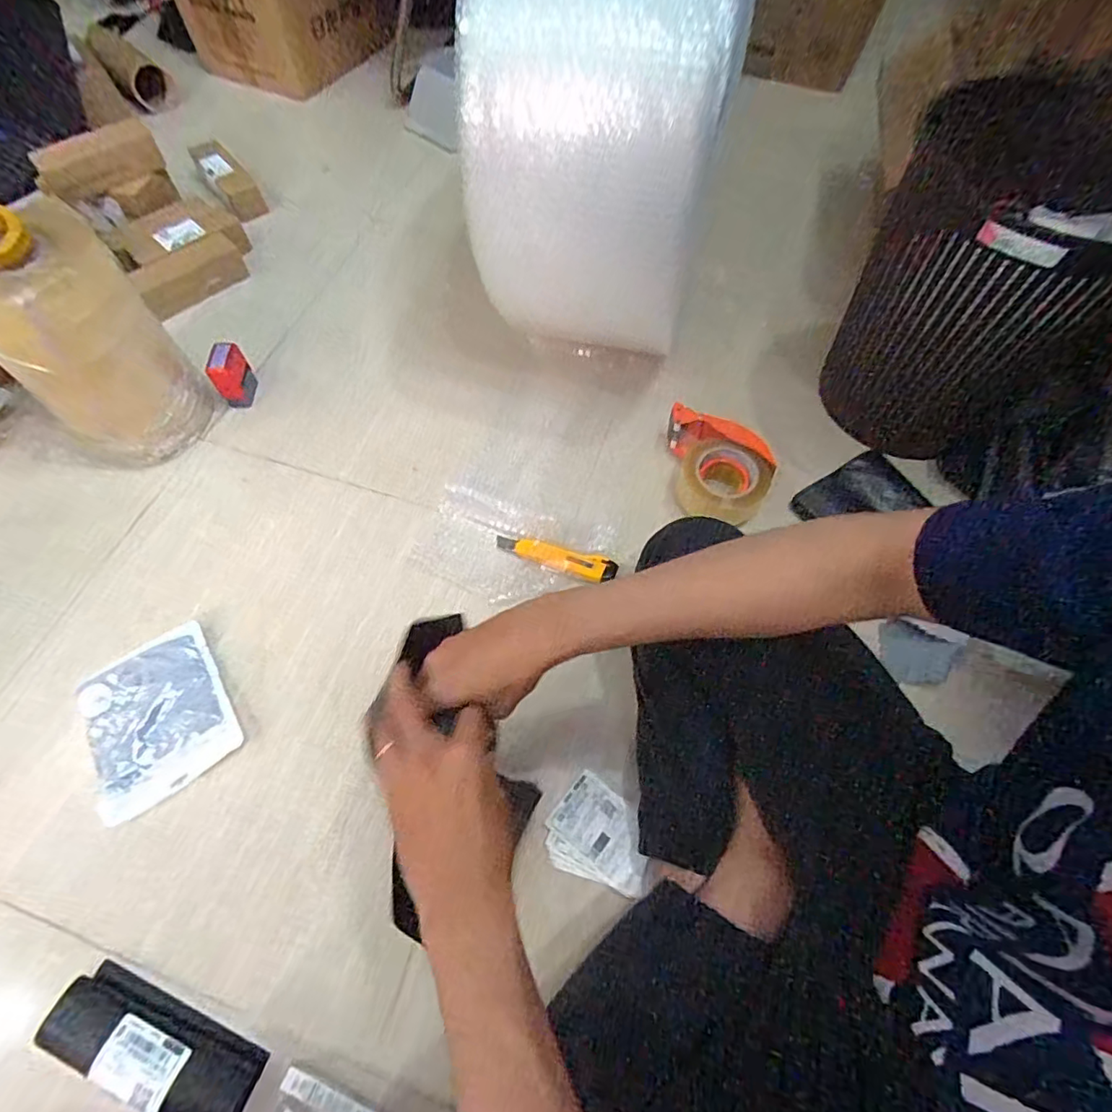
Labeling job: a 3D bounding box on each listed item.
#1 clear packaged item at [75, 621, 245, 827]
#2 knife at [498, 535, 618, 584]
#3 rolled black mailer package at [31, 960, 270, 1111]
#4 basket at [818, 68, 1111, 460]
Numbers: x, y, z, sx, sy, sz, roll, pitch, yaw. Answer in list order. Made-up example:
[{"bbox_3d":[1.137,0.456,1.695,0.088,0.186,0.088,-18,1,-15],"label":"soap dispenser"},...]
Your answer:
[{"bbox_3d":[-0.475,0.191,0.680,0.153,0.028,0.181,-30,66,-16],"label":"clear packaged item"},{"bbox_3d":[-0.001,0.002,0.782,0.168,0.015,0.037,16,63,7],"label":"knife"},{"bbox_3d":[-0.379,0.461,0.535,0.201,0.037,0.070,20,63,10],"label":"rolled black mailer package"},{"bbox_3d":[0.542,-0.334,0.741,0.299,0.369,0.243,20,63,10],"label":"basket"}]

